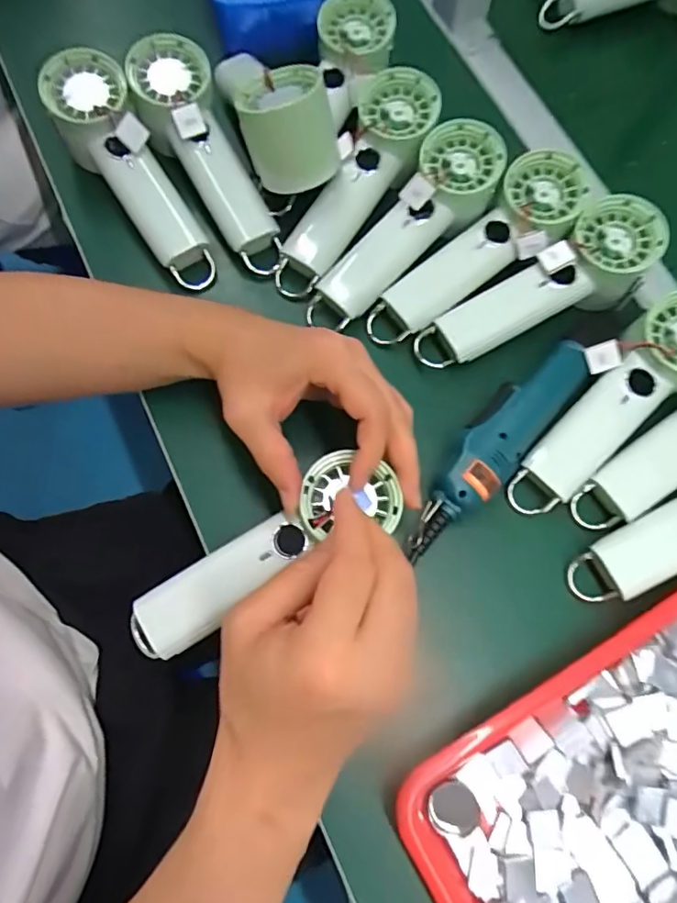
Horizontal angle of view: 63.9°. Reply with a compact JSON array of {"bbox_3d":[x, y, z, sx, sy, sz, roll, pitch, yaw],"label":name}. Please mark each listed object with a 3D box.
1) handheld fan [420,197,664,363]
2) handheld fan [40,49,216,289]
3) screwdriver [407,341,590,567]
[{"bbox_3d":[0.151,-0.118,0.414,0.192,0.044,0.059,-29,75,4],"label":"handheld fan"},{"bbox_3d":[-0.159,-0.215,0.426,0.056,0.054,0.192,-34,96,-11],"label":"handheld fan"},{"bbox_3d":[0.110,-0.004,0.384,0.041,0.030,0.190,40,75,11],"label":"screwdriver"}]

